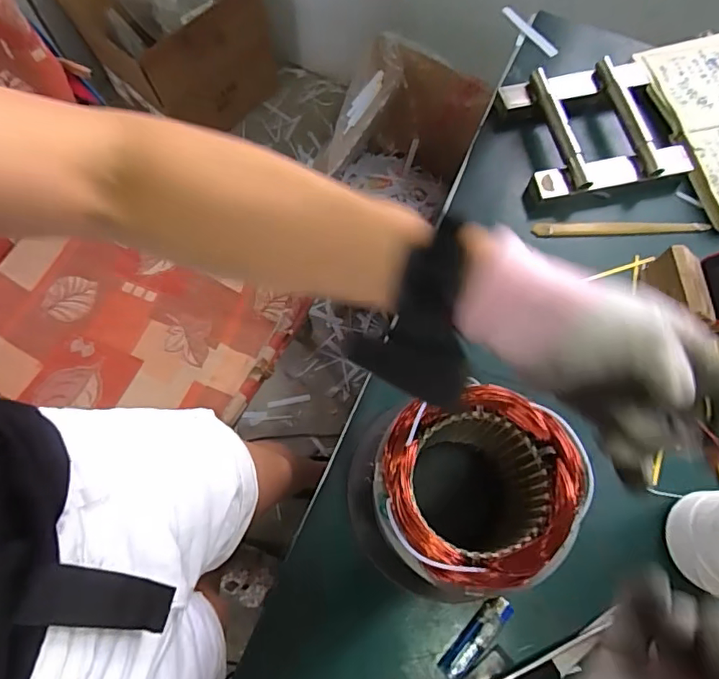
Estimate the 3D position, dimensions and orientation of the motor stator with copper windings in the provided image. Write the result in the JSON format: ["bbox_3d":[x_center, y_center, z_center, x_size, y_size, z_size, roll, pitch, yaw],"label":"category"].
[{"bbox_3d":[0.079,0.140,0.444,0.166,0.170,0.159,-5,70,-2],"label":"motor stator with copper windings"}]

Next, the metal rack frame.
[{"bbox_3d":[0.297,-0.273,0.657,0.196,0.036,0.185,-11,71,-4],"label":"metal rack frame"}]

